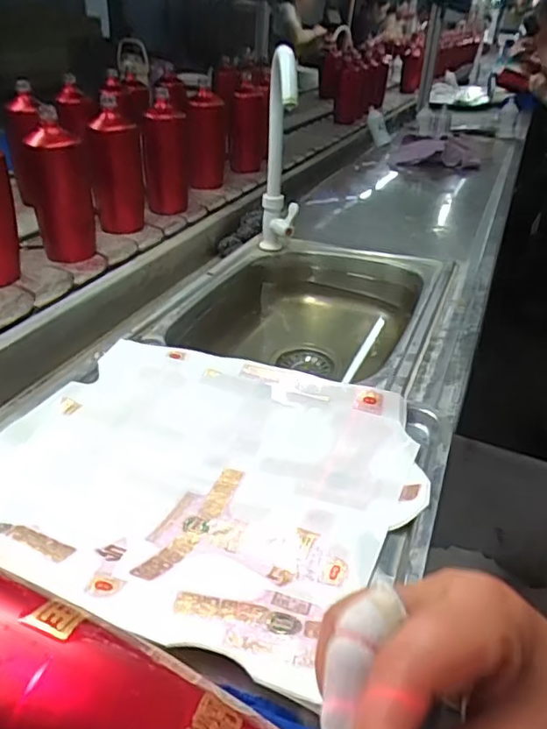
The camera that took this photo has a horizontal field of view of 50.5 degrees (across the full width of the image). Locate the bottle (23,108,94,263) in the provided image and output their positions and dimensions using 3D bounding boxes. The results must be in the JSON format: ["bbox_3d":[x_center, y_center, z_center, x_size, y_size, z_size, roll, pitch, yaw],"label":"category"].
[{"bbox_3d":[-0.314,-0.258,0.852,0.082,0.191,0.066,-5,34,-15],"label":"bottle"}]

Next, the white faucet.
[{"bbox_3d":[0.014,-0.315,0.877,0.052,0.309,0.109,2,54,-2],"label":"white faucet"}]

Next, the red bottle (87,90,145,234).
[{"bbox_3d":[-0.261,-0.323,0.961,0.077,0.187,0.079,-6,34,-15],"label":"red bottle"}]

